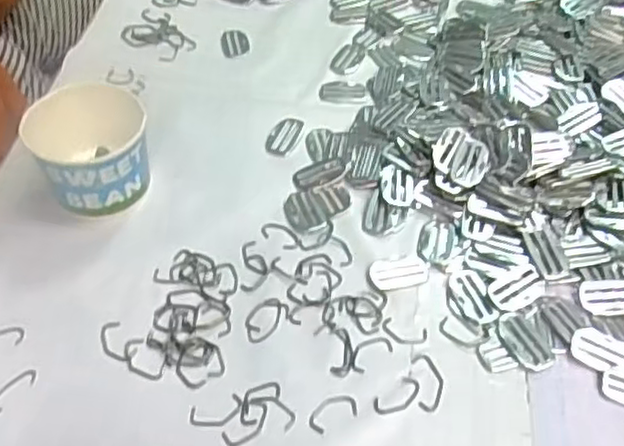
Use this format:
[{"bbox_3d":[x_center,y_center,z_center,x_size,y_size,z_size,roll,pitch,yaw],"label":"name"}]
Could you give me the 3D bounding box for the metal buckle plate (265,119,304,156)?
[{"bbox_3d":[-0.026,-0.082,0.632,0.028,0.004,0.049,14,53,11],"label":"metal buckle plate"}]

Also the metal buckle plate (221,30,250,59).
[{"bbox_3d":[-0.082,-0.192,0.723,0.029,0.004,0.044,-11,53,-9],"label":"metal buckle plate"}]

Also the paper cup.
[{"bbox_3d":[-0.183,-0.059,0.562,0.084,0.063,0.098,-22,55,-16],"label":"paper cup"}]

